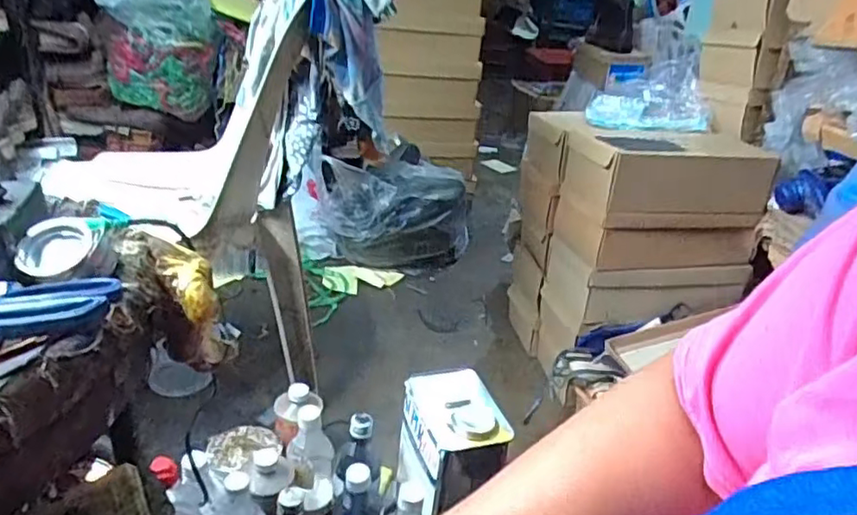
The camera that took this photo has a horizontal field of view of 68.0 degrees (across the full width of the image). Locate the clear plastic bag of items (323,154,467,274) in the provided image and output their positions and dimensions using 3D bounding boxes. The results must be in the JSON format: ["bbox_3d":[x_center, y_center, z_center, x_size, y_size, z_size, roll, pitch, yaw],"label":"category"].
[{"bbox_3d":[-0.086,-0.111,1.680,0.401,0.257,0.179,5,26,-2],"label":"clear plastic bag of items"}]

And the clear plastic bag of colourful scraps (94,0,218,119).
[{"bbox_3d":[-0.689,-0.585,1.585,0.274,0.420,0.183,-7,29,-24],"label":"clear plastic bag of colourful scraps"}]

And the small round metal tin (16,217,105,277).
[{"bbox_3d":[-0.251,-0.007,0.428,0.040,0.046,0.023,32,-13,-15],"label":"small round metal tin"}]

